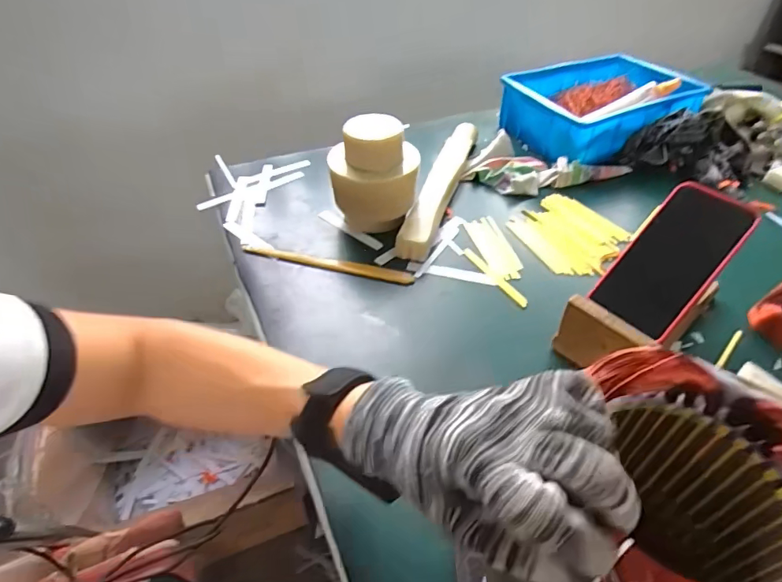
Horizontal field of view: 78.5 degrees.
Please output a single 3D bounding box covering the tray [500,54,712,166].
[{"bbox_3d":[0.347,-0.312,0.809,0.288,0.079,0.211,-17,46,-17],"label":"tray"}]

